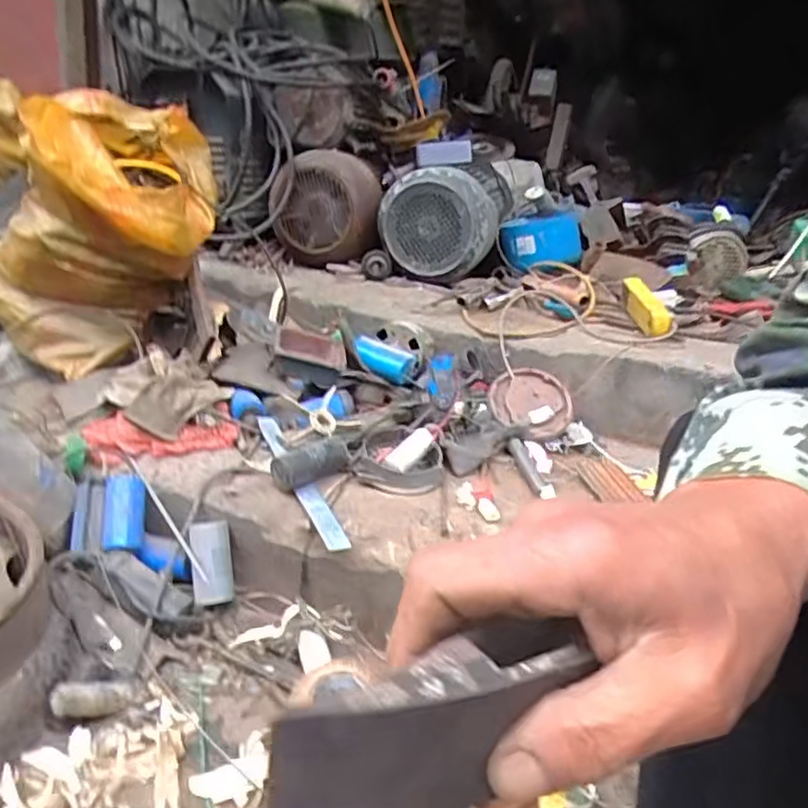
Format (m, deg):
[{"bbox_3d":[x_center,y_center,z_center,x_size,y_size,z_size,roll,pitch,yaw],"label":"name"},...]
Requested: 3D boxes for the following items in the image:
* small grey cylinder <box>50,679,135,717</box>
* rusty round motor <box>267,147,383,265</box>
[{"bbox_3d":[-0.329,0.311,0.711,0.027,0.028,0.093,24,0,38],"label":"small grey cylinder"},{"bbox_3d":[-0.189,-0.470,1.581,0.246,0.236,0.165,2,22,-11],"label":"rusty round motor"}]

